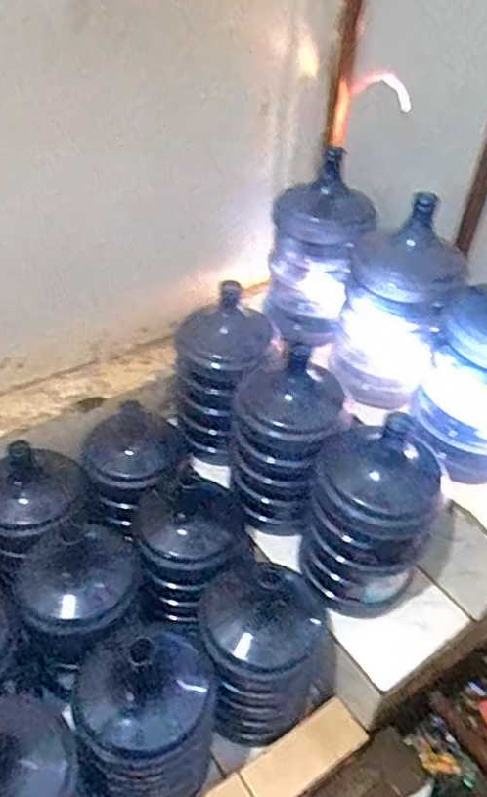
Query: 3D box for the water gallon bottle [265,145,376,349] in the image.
[{"bbox_3d":[0.196,-0.362,1.653,0.257,0.449,0.262,6,40,3],"label":"water gallon bottle"}]

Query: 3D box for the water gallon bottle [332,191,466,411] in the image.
[{"bbox_3d":[0.363,-0.210,1.507,0.268,0.423,0.247,14,41,11],"label":"water gallon bottle"}]

